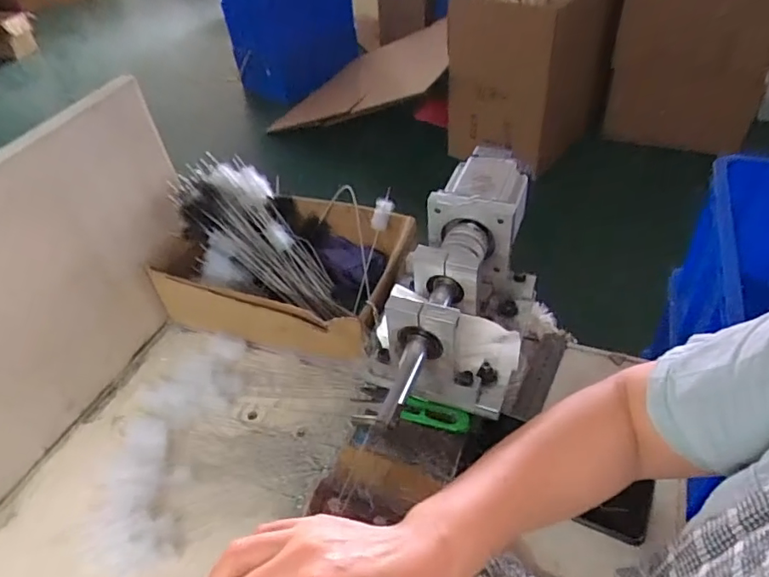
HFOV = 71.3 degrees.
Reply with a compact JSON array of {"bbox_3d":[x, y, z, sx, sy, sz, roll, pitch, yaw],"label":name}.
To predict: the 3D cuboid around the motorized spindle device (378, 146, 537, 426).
[{"bbox_3d":[0.073,0.010,0.522,0.133,0.135,0.327,7,44,14],"label":"motorized spindle device"}]

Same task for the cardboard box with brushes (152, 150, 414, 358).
[{"bbox_3d":[-0.122,-0.038,0.649,0.290,0.140,0.207,7,44,14],"label":"cardboard box with brushes"}]

